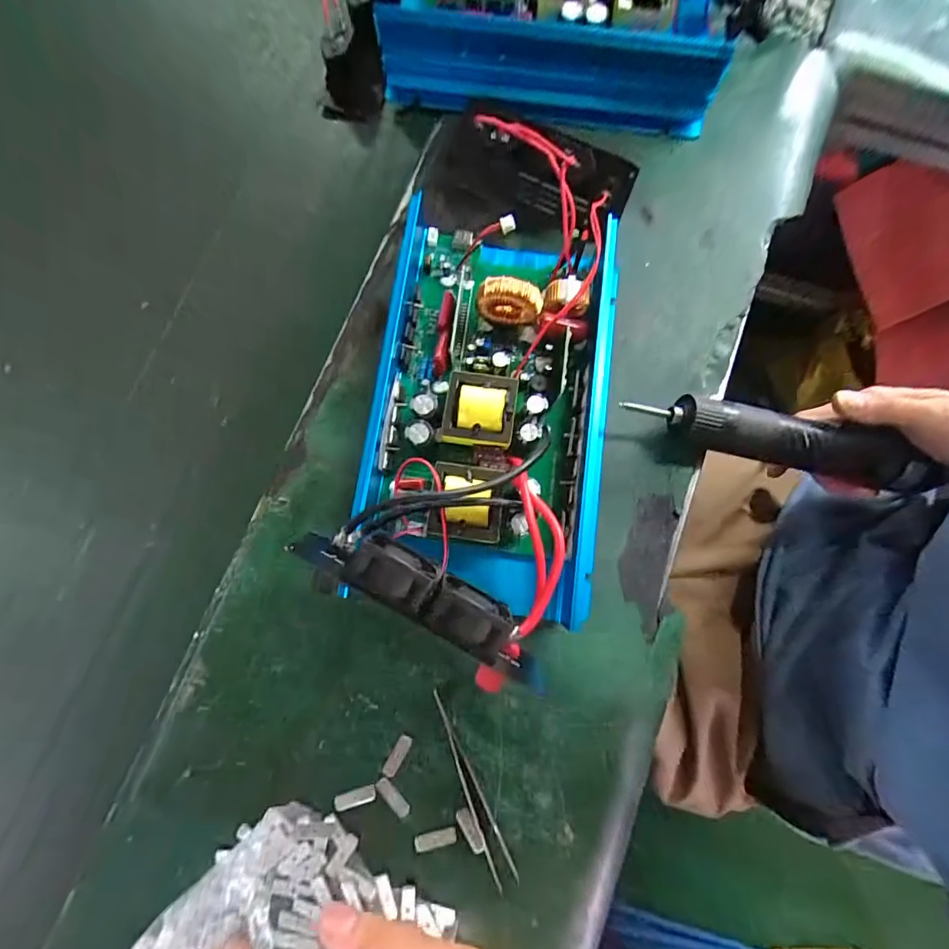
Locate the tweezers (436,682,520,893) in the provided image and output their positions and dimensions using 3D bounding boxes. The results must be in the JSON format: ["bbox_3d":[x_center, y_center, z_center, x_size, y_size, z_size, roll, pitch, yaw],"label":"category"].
[{"bbox_3d":[-0.003,0.195,0.287,0.014,0.006,0.114,-24,79,-5],"label":"tweezers"}]

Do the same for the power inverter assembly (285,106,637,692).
[{"bbox_3d":[0.011,-0.092,0.295,0.154,0.103,0.356,9,78,2],"label":"power inverter assembly"}]

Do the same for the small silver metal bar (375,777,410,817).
[{"bbox_3d":[-0.051,0.202,0.285,0.009,0.004,0.026,-41,81,-8],"label":"small silver metal bar"}]

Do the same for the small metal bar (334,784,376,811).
[{"bbox_3d":[-0.075,0.203,0.285,0.026,0.004,0.009,-14,78,-3],"label":"small metal bar"}]

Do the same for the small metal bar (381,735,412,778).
[{"bbox_3d":[-0.049,0.179,0.290,0.009,0.004,0.026,29,79,6],"label":"small metal bar"}]

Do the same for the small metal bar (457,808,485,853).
[{"bbox_3d":[-0.002,0.219,0.281,0.009,0.004,0.024,-27,79,-6],"label":"small metal bar"}]

